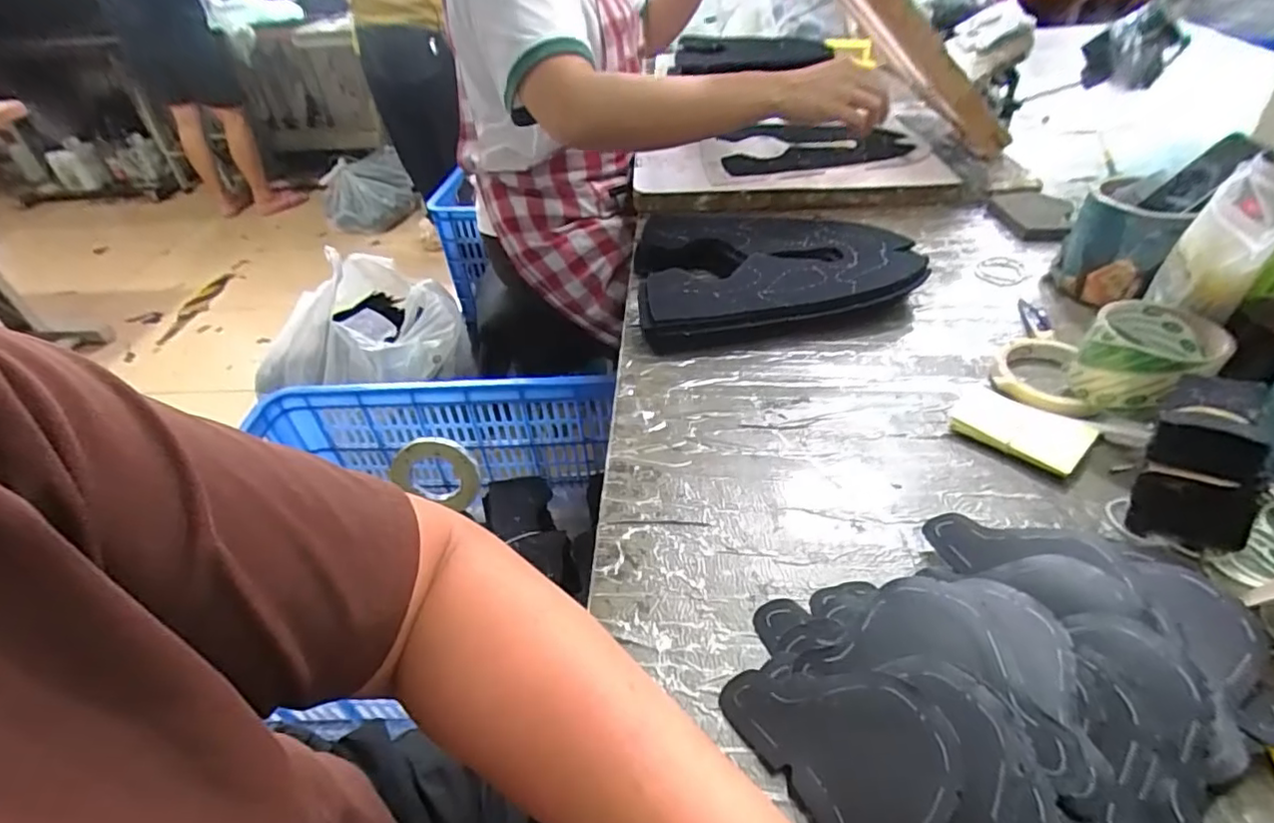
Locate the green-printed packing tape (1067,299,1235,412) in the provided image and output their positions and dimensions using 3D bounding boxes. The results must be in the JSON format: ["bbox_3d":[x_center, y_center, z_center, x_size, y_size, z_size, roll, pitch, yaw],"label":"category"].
[{"bbox_3d":[0.413,-0.039,0.488,0.089,0.080,0.081,-33,49,-28],"label":"green-printed packing tape"}]

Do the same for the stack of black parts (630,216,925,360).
[{"bbox_3d":[0.147,-0.160,0.679,0.294,0.055,0.234,-7,41,-2],"label":"stack of black parts"}]

